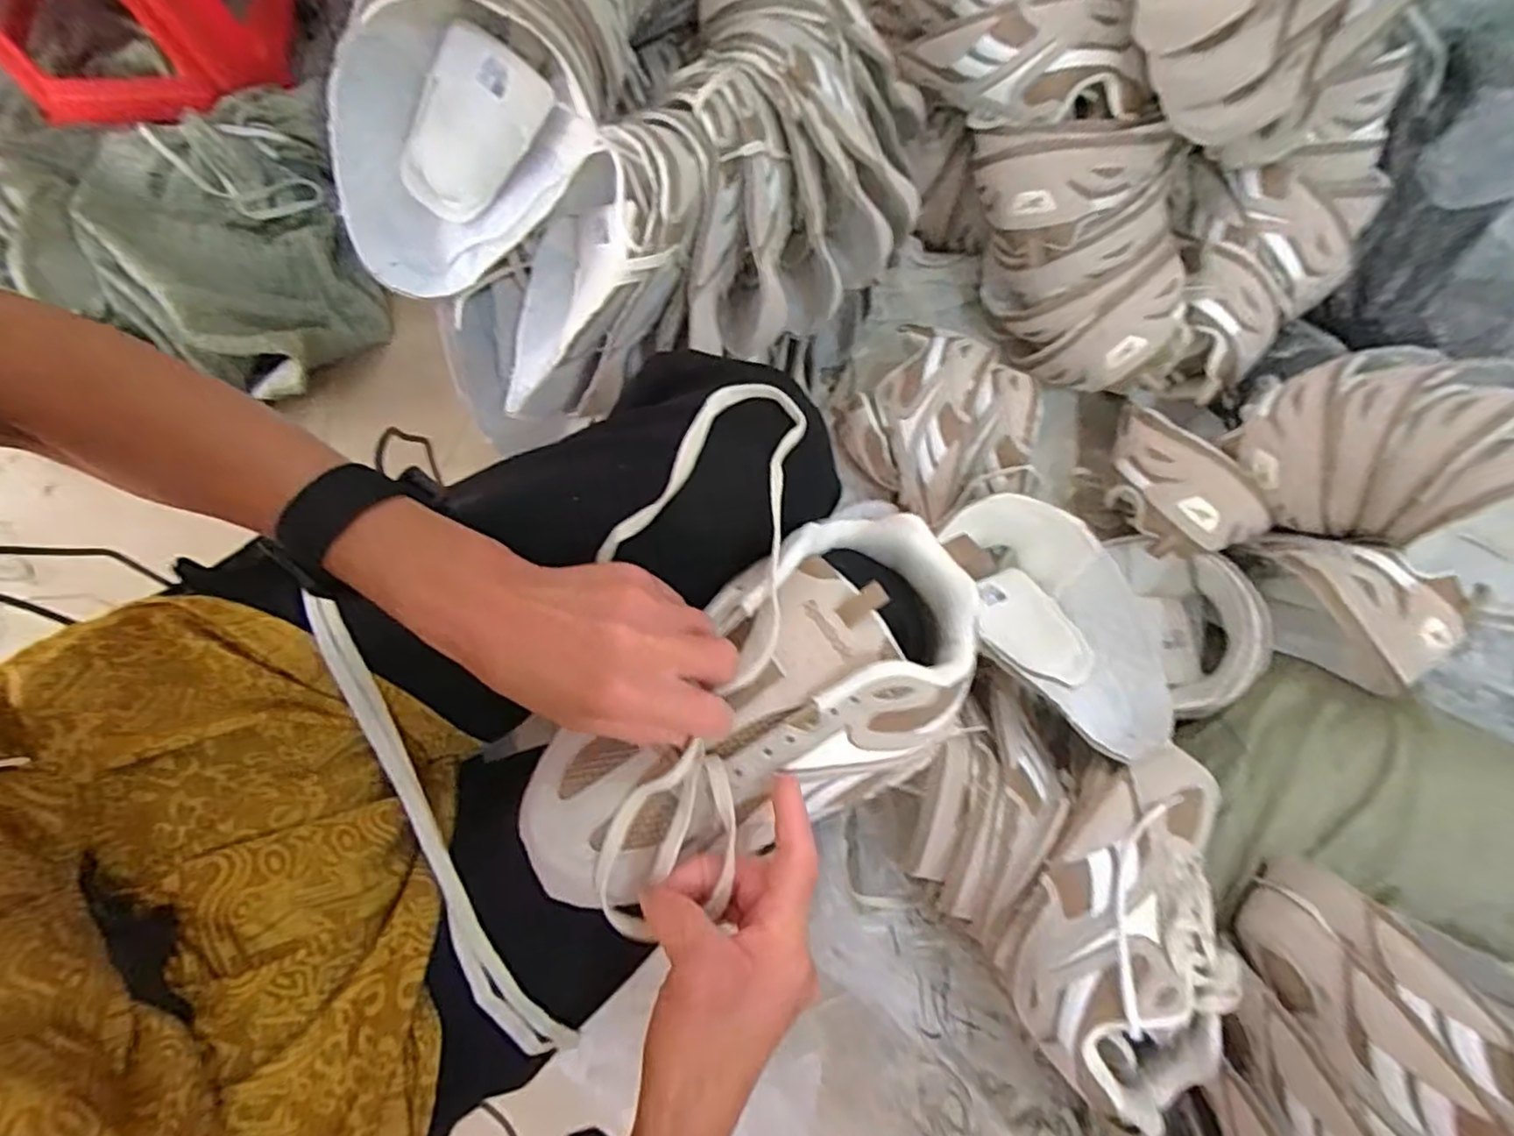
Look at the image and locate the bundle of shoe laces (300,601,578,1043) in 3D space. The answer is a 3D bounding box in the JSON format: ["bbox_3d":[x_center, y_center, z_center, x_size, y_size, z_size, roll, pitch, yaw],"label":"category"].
[{"bbox_3d":[-0.169,0.137,0.361,0.017,0.053,0.259,-29,79,-6],"label":"bundle of shoe laces"}]

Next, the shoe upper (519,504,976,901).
[{"bbox_3d":[0.004,0.075,0.340,0.246,0.068,0.120,-36,80,-6],"label":"shoe upper"}]

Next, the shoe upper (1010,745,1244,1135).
[{"bbox_3d":[0.262,0.237,0.474,0.136,0.071,0.238,25,78,5],"label":"shoe upper"}]

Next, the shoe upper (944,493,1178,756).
[{"bbox_3d":[0.257,0.046,0.597,0.131,0.092,0.244,-21,57,-5],"label":"shoe upper"}]

